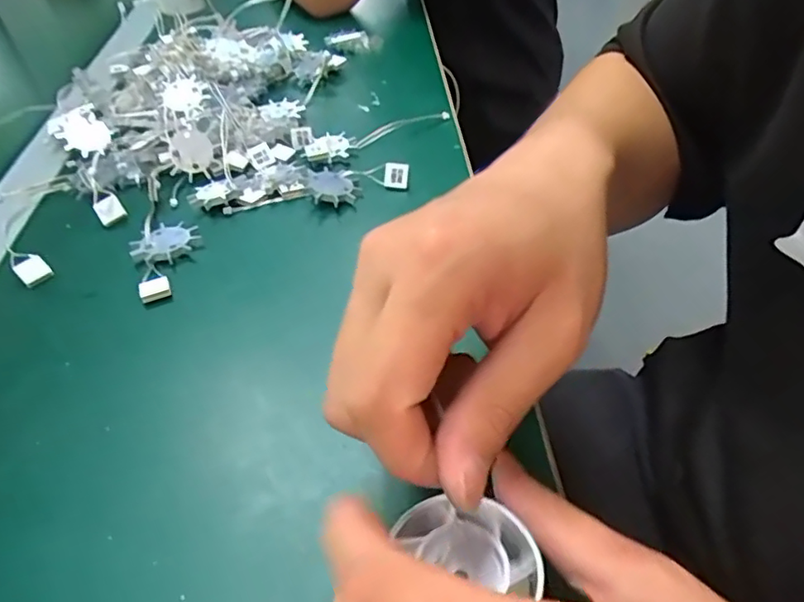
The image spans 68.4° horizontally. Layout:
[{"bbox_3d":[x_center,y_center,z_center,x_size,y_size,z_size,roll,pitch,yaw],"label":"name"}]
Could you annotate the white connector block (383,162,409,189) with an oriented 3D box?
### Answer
[{"bbox_3d":[-0.004,-0.084,0.395,0.016,0.017,0.006,4,27,9],"label":"white connector block"}]

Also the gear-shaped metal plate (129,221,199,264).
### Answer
[{"bbox_3d":[-0.143,-0.036,0.357,0.032,0.008,0.037,18,48,21],"label":"gear-shaped metal plate"}]

